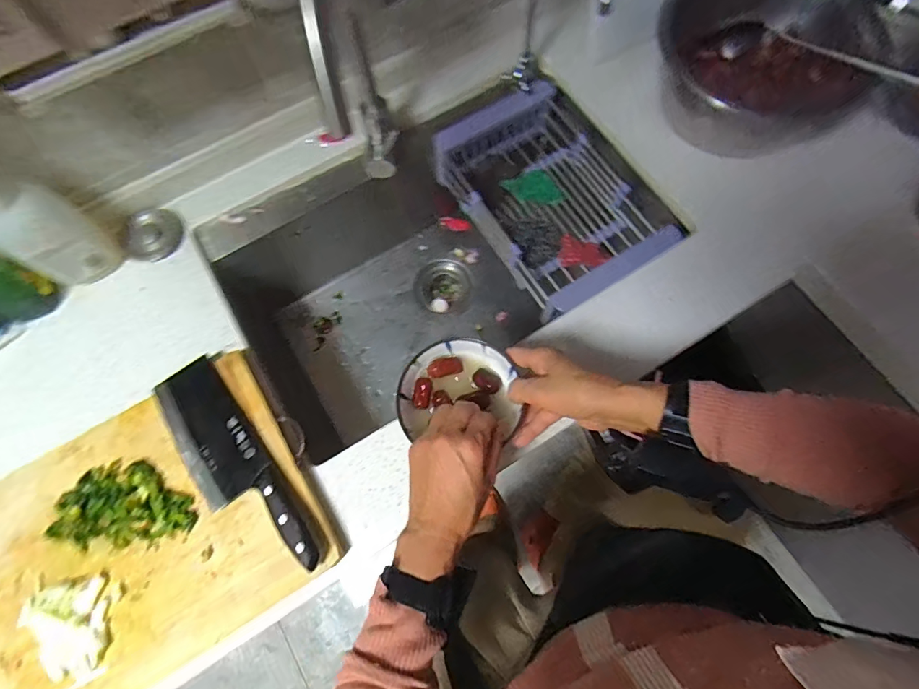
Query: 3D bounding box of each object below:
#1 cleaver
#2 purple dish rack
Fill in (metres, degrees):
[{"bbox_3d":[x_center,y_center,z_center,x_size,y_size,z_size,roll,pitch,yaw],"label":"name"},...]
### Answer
[{"bbox_3d":[-0.266,0.143,0.520,0.079,0.025,0.282,-37,76,-10],"label":"cleaver"},{"bbox_3d":[0.142,-0.242,0.735,0.231,0.088,0.352,-33,75,-9],"label":"purple dish rack"}]

